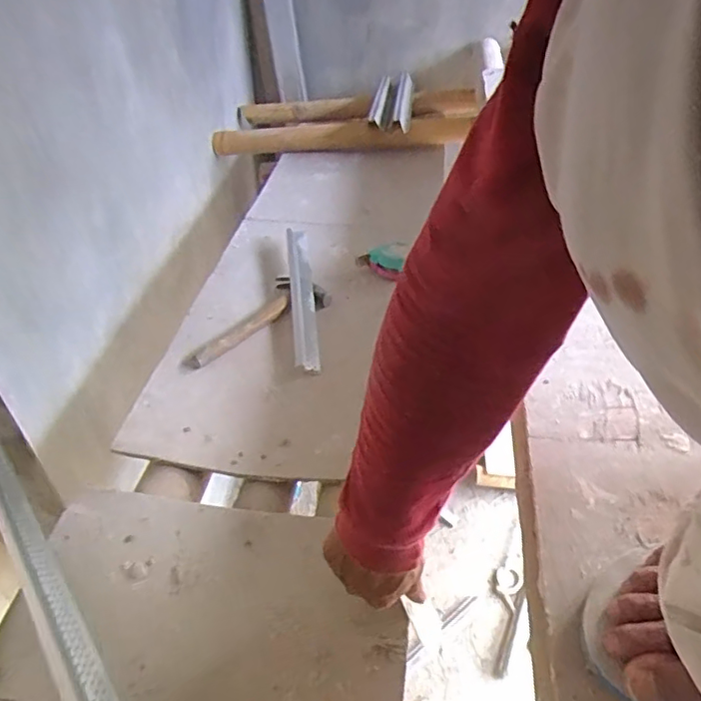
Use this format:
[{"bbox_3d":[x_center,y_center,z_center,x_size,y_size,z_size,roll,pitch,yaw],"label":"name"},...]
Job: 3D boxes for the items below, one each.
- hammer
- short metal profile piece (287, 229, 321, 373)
[{"bbox_3d":[-0.139,-0.042,0.898,0.105,0.027,0.256,19,43,22],"label":"hammer"},{"bbox_3d":[-0.084,-0.106,0.969,0.037,0.035,0.376,-4,43,-5],"label":"short metal profile piece"}]

